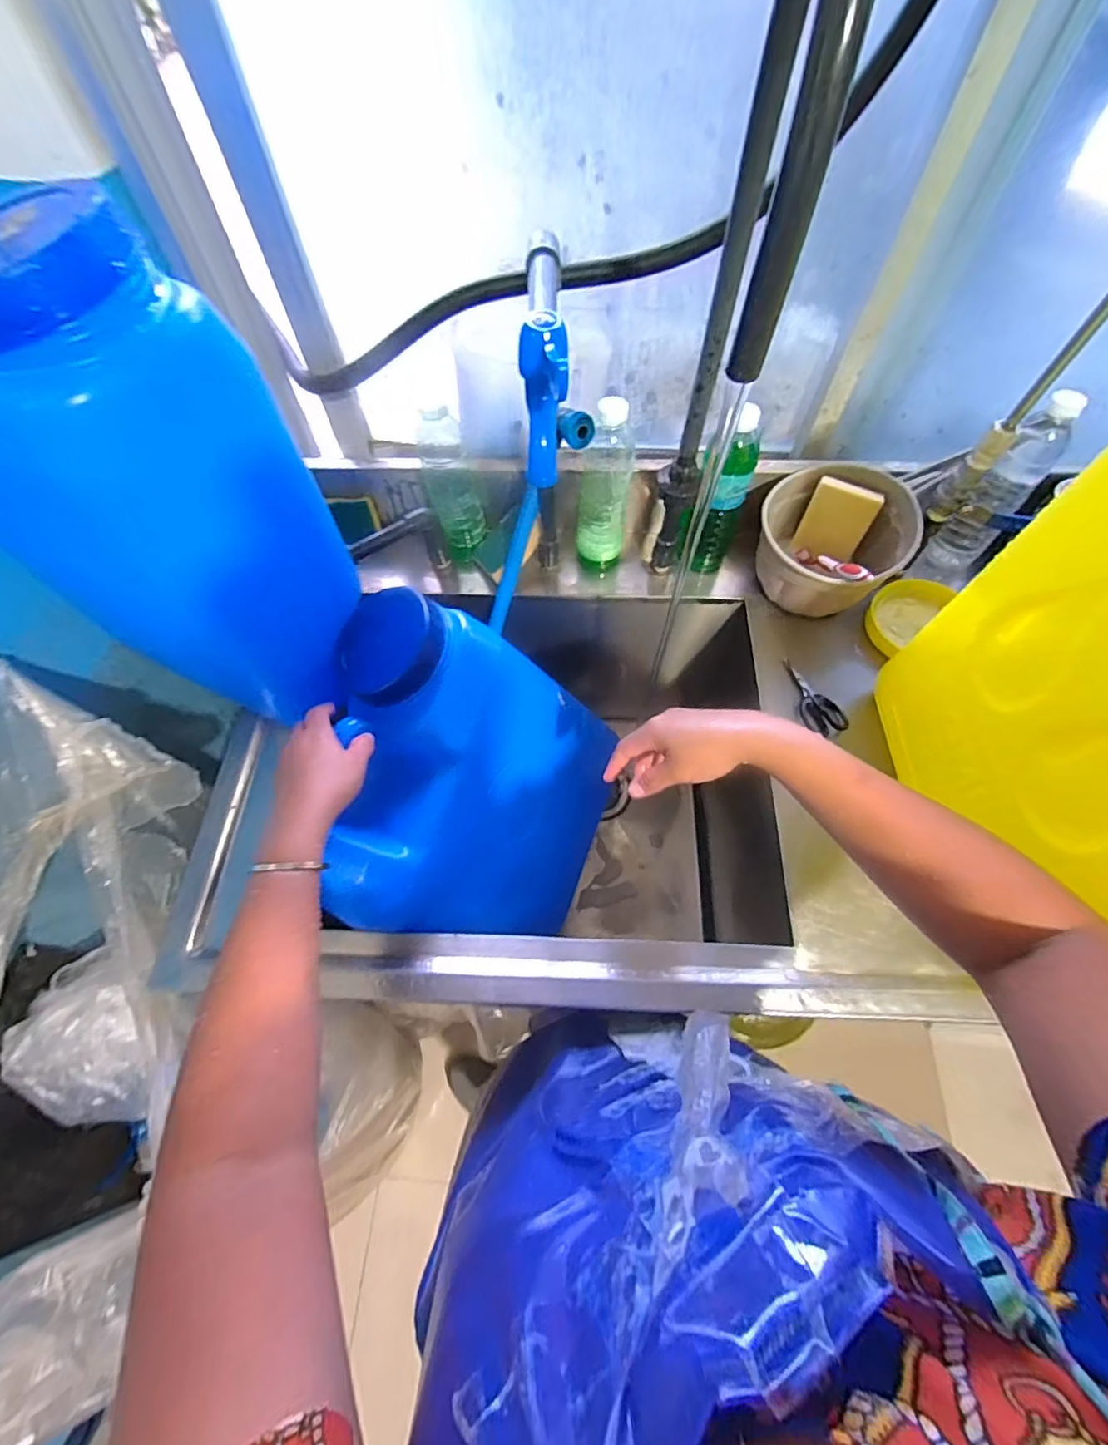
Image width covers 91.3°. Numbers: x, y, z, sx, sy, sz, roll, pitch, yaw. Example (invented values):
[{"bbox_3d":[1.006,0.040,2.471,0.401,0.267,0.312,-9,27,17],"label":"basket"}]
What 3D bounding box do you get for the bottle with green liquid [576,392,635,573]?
[{"bbox_3d":[0.061,-0.287,0.664,0.061,0.206,0.065,1,63,1],"label":"bottle with green liquid"}]

